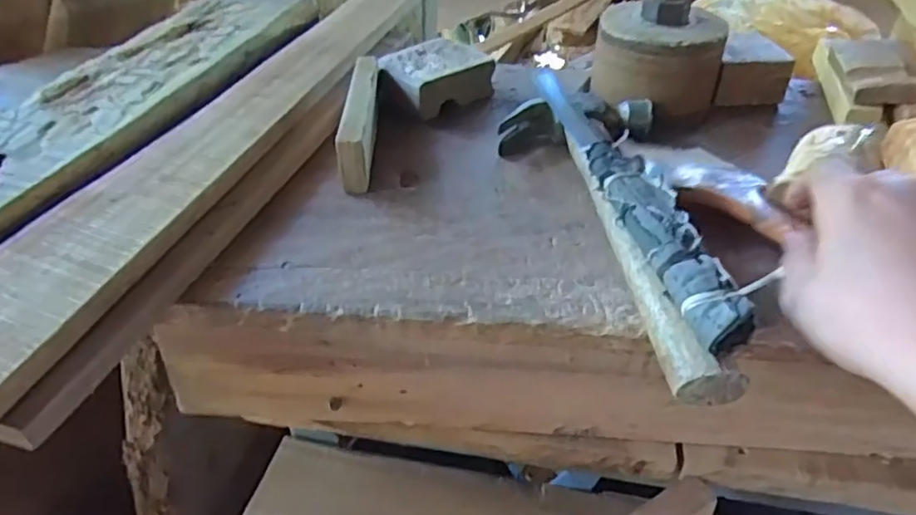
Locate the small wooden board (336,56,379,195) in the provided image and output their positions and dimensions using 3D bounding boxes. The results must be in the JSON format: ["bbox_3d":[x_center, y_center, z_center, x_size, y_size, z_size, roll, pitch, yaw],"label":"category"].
[{"bbox_3d":[-0.072,-0.106,0.486,0.021,0.044,0.145,1,40,-2],"label":"small wooden board"}]

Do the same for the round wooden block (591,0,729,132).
[{"bbox_3d":[0.159,-0.154,0.515,0.099,0.073,0.079,17,42,16],"label":"round wooden block"}]

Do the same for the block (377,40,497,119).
[{"bbox_3d":[-0.020,-0.156,0.548,0.082,0.032,0.065,-27,49,-31],"label":"block"}]

